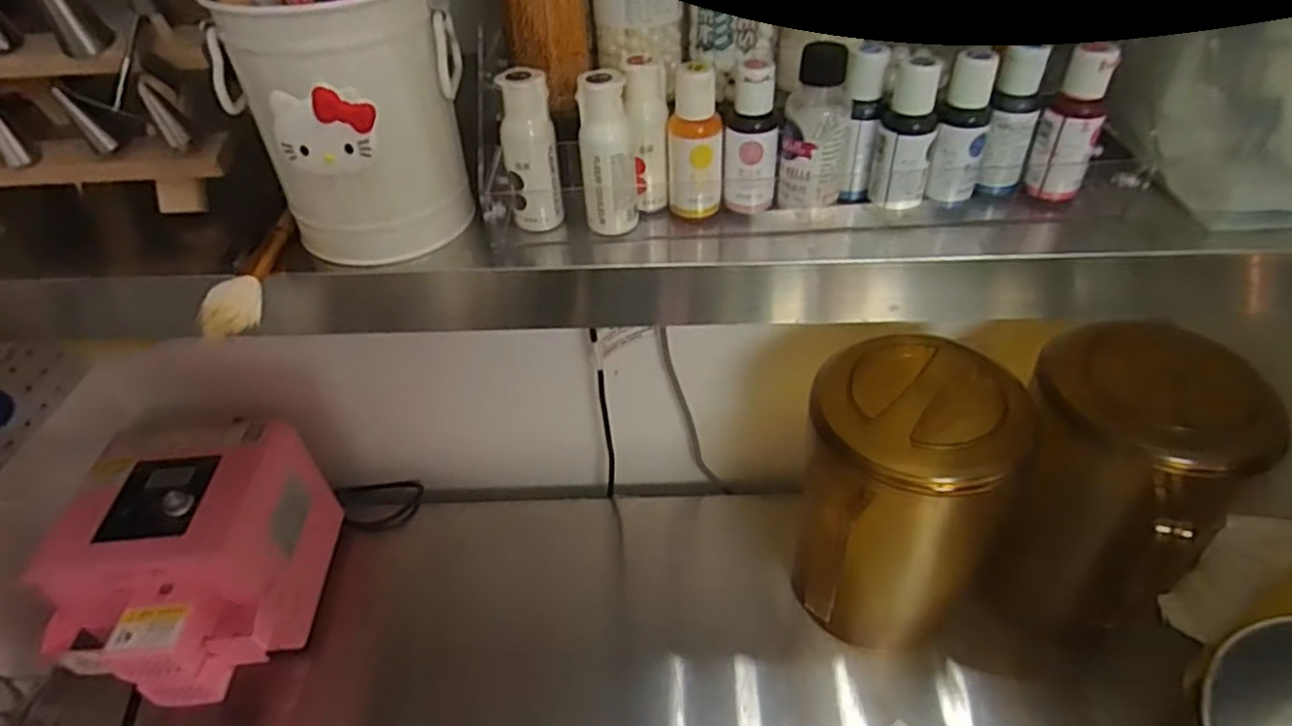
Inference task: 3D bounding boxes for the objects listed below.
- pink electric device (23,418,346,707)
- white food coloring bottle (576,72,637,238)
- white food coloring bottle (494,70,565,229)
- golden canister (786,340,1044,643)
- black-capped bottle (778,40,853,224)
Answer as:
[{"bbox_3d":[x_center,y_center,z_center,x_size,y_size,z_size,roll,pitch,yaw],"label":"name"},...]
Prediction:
[{"bbox_3d":[-0.435,0.197,0.689,0.190,0.171,0.218,-2,43,0],"label":"pink electric device"},{"bbox_3d":[-0.017,-0.095,0.327,0.023,0.073,0.020,-1,43,2],"label":"white food coloring bottle"},{"bbox_3d":[-0.054,-0.098,0.333,0.025,0.072,0.019,-6,43,-4],"label":"white food coloring bottle"},{"bbox_3d":[0.222,0.131,0.658,0.179,0.291,0.132,-12,43,-10],"label":"golden canister"},{"bbox_3d":[0.079,-0.105,0.328,0.029,0.077,0.023,7,44,11],"label":"black-capped bottle"}]

